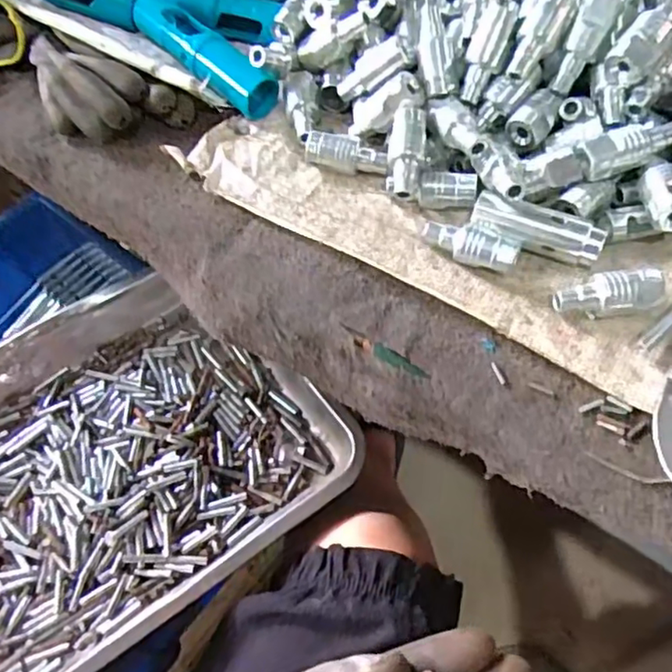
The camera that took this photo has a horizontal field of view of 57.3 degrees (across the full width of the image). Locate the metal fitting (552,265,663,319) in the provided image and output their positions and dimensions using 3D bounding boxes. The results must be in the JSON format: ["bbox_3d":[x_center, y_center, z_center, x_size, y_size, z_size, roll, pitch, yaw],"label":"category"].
[{"bbox_3d":[0.138,-0.021,0.313,0.051,0.018,0.017,-7,60,-1],"label":"metal fitting"}]

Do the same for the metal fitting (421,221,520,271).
[{"bbox_3d":[0.072,-0.049,0.335,0.052,0.014,0.018,23,64,16],"label":"metal fitting"}]

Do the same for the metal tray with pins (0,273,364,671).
[{"bbox_3d":[-0.187,0.100,0.466,0.347,0.040,0.269,-35,64,-15],"label":"metal tray with pins"}]

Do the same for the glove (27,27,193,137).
[{"bbox_3d":[-0.165,-0.162,0.417,0.132,0.036,0.057,23,64,16],"label":"glove"}]

